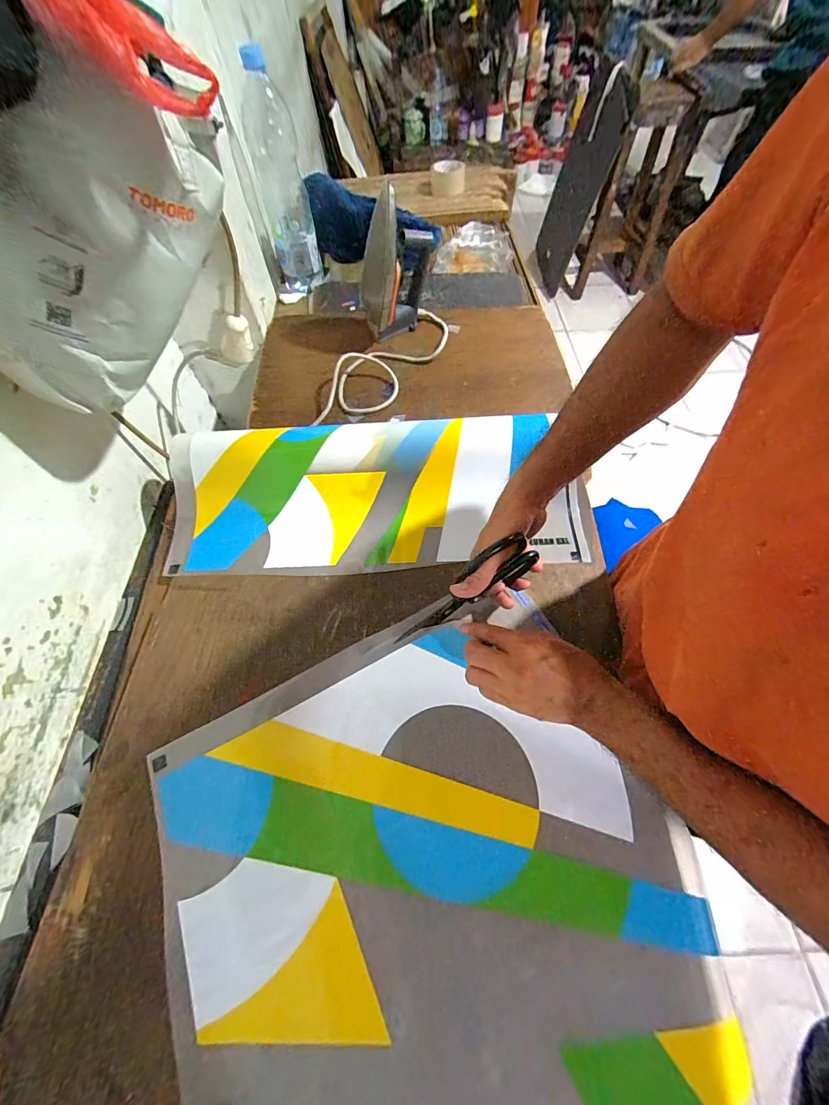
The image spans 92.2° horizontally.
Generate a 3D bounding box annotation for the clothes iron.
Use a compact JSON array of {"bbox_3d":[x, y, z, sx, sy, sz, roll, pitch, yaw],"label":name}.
[{"bbox_3d":[-0.037,-0.532,0.727,0.125,0.202,0.187,-10,62,-4],"label":"clothes iron"}]

